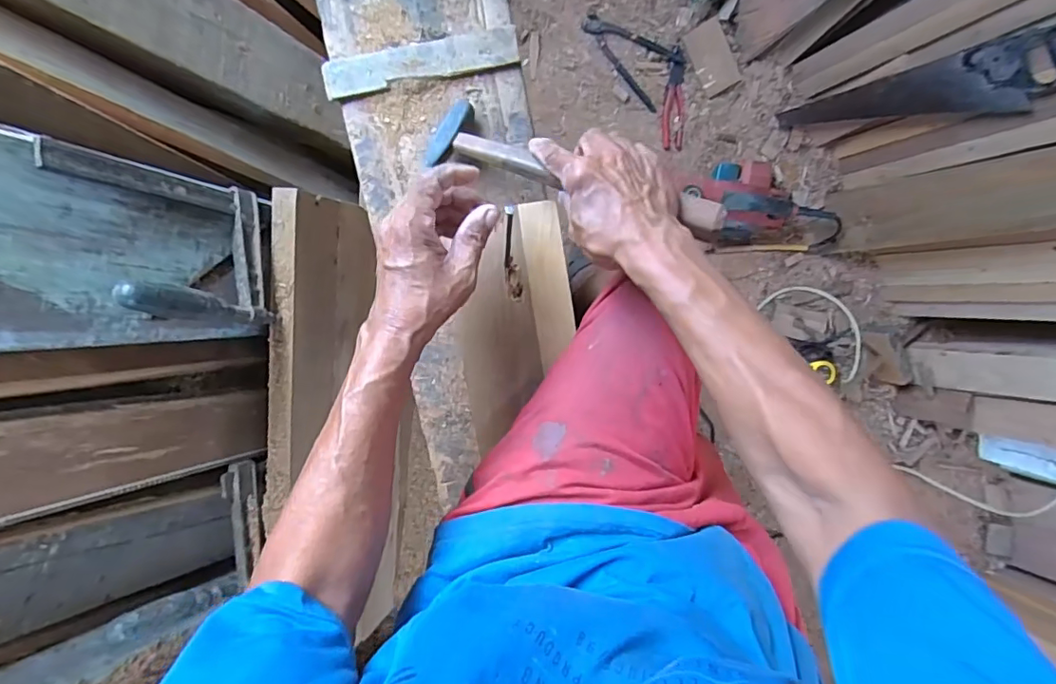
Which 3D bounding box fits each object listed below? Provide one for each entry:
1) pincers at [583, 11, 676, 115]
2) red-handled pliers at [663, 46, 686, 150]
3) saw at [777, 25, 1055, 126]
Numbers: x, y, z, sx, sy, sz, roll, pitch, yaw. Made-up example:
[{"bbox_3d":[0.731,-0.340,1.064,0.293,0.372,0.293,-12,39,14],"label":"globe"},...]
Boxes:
[{"bbox_3d":[0.215,-0.589,1.074,0.218,0.020,0.104,43,96,-8],"label":"pincers"},{"bbox_3d":[0.305,-0.505,1.111,0.046,0.026,0.192,-3,100,-1],"label":"red-handled pliers"},{"bbox_3d":[0.687,-0.435,0.964,0.021,0.480,0.107,-27,108,-21],"label":"saw"}]

